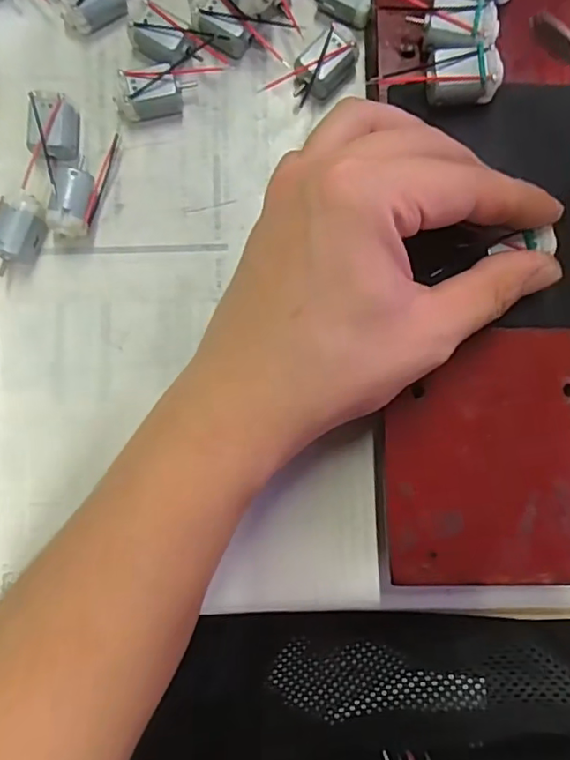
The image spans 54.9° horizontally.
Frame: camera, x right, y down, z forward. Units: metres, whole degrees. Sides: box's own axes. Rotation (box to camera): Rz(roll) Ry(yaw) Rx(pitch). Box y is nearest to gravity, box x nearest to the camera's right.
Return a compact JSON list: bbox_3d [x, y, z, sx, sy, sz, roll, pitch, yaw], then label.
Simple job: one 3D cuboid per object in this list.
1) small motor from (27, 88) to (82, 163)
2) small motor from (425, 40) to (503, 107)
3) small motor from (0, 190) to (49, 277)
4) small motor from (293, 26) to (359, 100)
[{"bbox_3d":[-0.101,-0.109,0.240,0.016,0.018,0.027,6,88,1],"label":"small motor"},{"bbox_3d":[0.069,-0.118,0.216,0.027,0.016,0.020,-1,88,1],"label":"small motor"},{"bbox_3d":[-0.114,-0.062,0.236,0.014,0.020,0.035,23,88,2],"label":"small motor"},{"bbox_3d":[0.018,-0.138,0.242,0.017,0.018,0.033,40,89,2],"label":"small motor"}]

